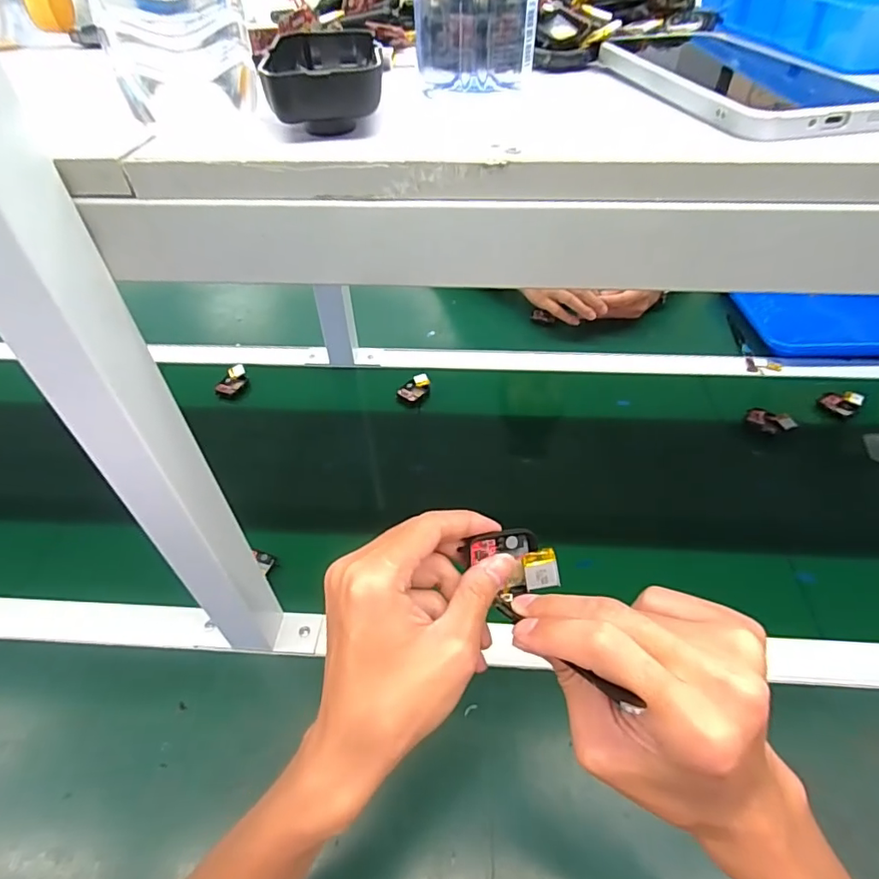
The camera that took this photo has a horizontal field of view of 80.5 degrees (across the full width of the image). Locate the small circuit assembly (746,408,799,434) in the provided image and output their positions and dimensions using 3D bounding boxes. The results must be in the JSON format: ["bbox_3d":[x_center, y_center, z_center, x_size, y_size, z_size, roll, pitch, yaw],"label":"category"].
[{"bbox_3d":[0.441,-0.024,0.690,0.056,0.013,0.032,19,49,19],"label":"small circuit assembly"}]

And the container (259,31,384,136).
[{"bbox_3d":[-0.056,-0.185,0.266,0.058,0.026,0.129,-7,46,-6],"label":"container"}]

